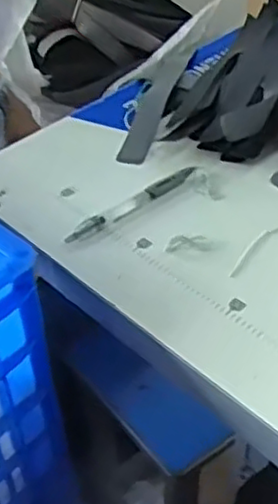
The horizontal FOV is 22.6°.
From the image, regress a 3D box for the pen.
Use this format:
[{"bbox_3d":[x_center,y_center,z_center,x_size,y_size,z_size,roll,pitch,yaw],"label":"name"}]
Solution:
[{"bbox_3d":[-0.005,-0.043,0.610,0.140,0.007,0.018,-29,48,-24],"label":"pen"}]

